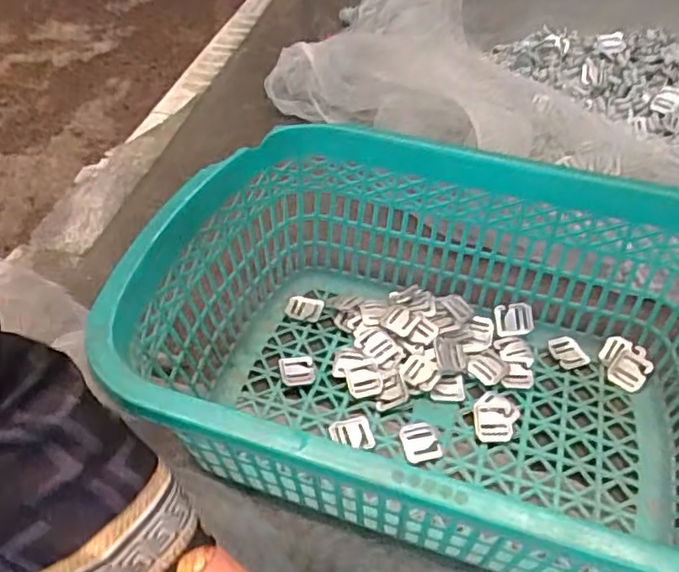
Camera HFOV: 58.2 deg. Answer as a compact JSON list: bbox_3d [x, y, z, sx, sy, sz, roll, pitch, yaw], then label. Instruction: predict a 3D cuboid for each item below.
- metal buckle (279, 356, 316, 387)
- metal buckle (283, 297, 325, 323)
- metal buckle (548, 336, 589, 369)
[{"bbox_3d":[-0.038,0.077,0.554,0.031,0.004,0.033,-4,45,-6],"label":"metal buckle"},{"bbox_3d":[-0.035,0.021,0.605,0.035,0.005,0.027,17,47,14],"label":"metal buckle"},{"bbox_3d":[0.217,0.062,0.577,0.030,0.006,0.035,-16,48,-17],"label":"metal buckle"}]

